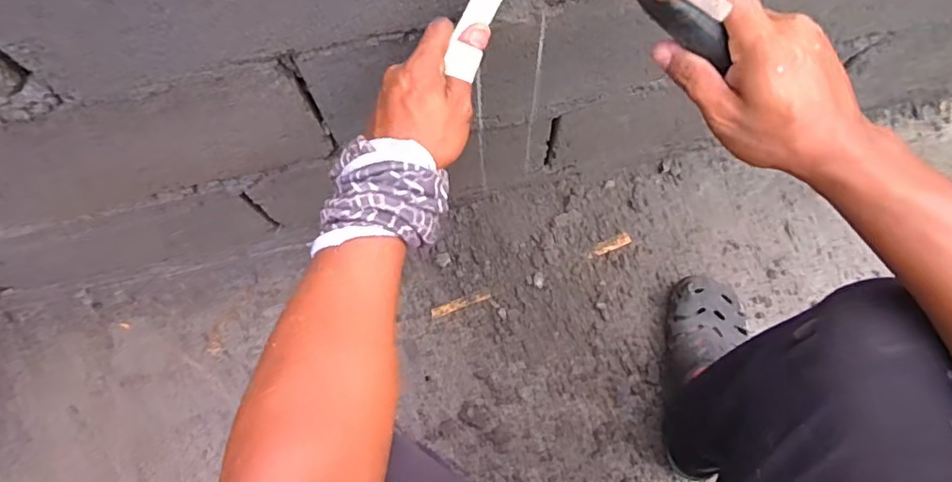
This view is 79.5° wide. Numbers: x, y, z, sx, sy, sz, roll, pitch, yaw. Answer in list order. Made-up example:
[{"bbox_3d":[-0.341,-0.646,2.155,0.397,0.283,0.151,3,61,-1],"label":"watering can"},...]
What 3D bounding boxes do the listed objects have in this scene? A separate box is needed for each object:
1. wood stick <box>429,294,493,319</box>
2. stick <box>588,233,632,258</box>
[{"bbox_3d":[-0.023,0.097,0.889,0.095,0.004,0.016,-19,75,-4],"label":"wood stick"},{"bbox_3d":[0.212,0.007,0.907,0.073,0.005,0.019,-24,75,-6],"label":"stick"}]

